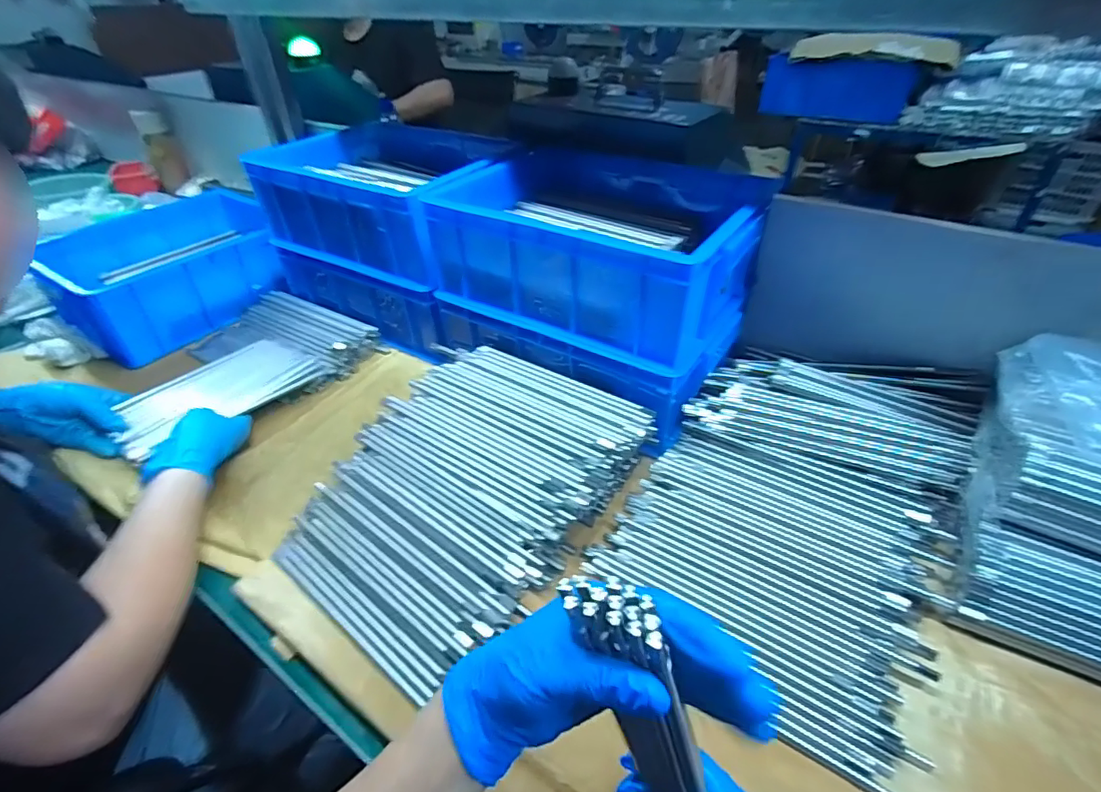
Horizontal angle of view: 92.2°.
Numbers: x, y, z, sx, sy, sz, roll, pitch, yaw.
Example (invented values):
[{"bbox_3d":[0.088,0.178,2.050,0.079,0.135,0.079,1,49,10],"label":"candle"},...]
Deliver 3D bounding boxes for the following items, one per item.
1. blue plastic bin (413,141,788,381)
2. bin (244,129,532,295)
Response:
[{"bbox_3d":[0.063,-0.195,0.647,0.345,0.109,0.269,22,44,26],"label":"blue plastic bin"},{"bbox_3d":[-0.231,-0.309,0.806,0.371,0.120,0.282,22,44,27],"label":"bin"}]

